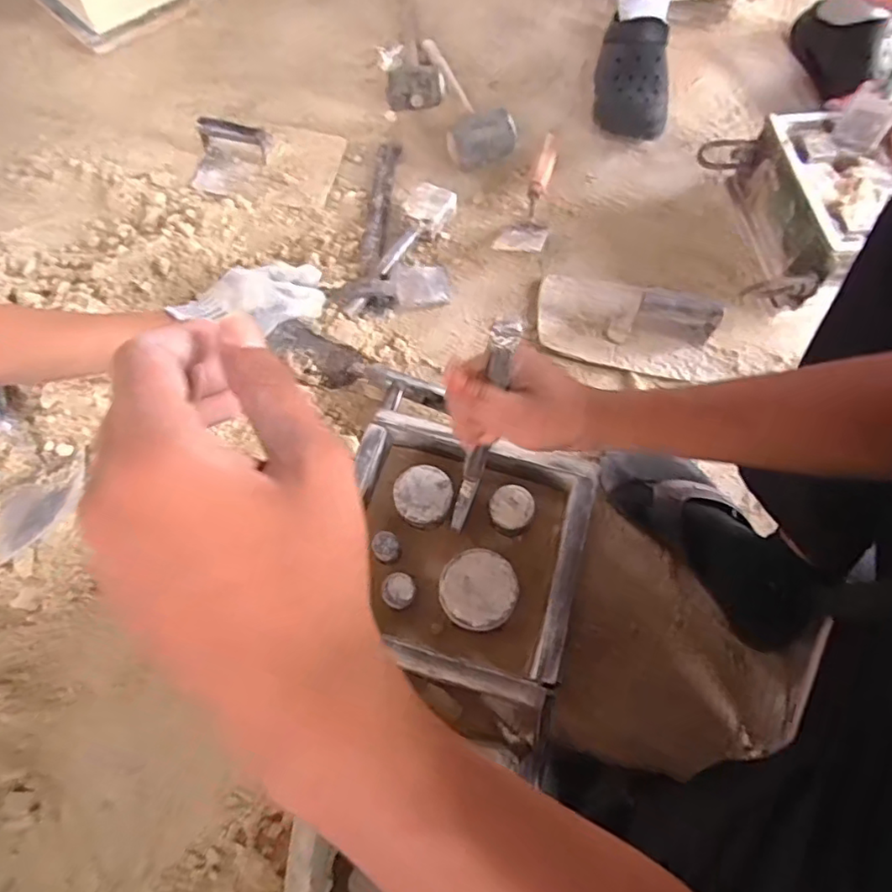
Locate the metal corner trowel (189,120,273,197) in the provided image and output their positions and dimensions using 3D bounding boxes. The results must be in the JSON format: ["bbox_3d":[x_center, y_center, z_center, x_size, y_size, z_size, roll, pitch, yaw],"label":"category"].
[{"bbox_3d":[-0.335,-0.438,0.881,0.104,0.050,0.115,8,70,0],"label":"metal corner trowel"}]

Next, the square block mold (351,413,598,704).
[{"bbox_3d":[0.012,0.104,0.592,0.242,0.059,0.250,14,66,4],"label":"square block mold"}]

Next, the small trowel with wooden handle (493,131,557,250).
[{"bbox_3d":[0.138,-0.375,0.871,0.069,0.042,0.247,20,70,5],"label":"small trowel with wooden handle"}]

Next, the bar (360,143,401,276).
[{"bbox_3d":[-0.103,-0.376,0.888,0.034,0.025,0.270,6,70,0],"label":"bar"}]

